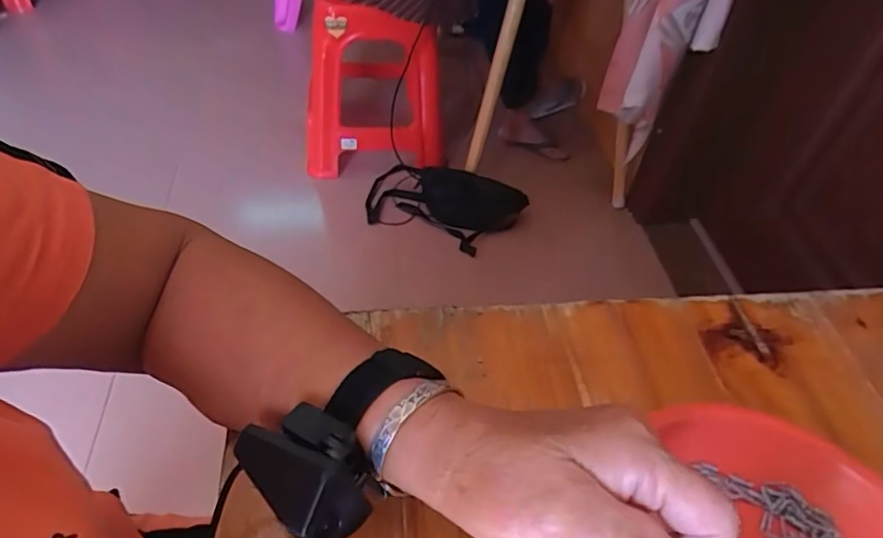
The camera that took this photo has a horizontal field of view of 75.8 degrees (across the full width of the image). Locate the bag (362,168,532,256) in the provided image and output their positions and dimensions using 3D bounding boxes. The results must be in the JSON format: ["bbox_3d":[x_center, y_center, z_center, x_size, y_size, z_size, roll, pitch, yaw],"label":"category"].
[{"bbox_3d":[-0.001,-0.167,1.558,0.428,0.166,0.170,18,50,11],"label":"bag"}]

